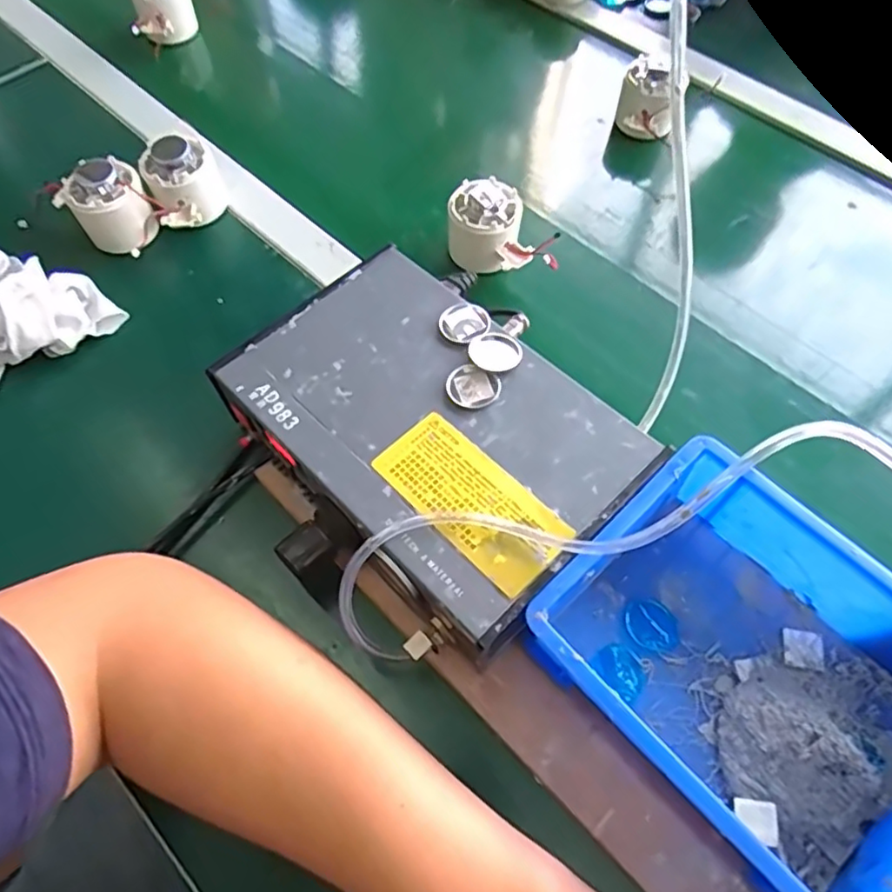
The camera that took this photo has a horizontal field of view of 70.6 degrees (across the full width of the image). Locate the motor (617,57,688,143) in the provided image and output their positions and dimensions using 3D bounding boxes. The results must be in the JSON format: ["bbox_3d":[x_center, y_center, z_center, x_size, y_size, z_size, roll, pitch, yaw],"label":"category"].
[{"bbox_3d":[0.186,-0.316,0.577,0.053,0.050,0.045,15,62,7],"label":"motor"}]

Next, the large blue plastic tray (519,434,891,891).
[{"bbox_3d":[0.154,0.113,0.320,0.148,0.071,0.194,-40,69,-20],"label":"large blue plastic tray"}]

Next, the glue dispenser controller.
[{"bbox_3d":[-0.022,0.003,0.382,0.229,0.072,0.181,42,67,17],"label":"glue dispenser controller"}]

